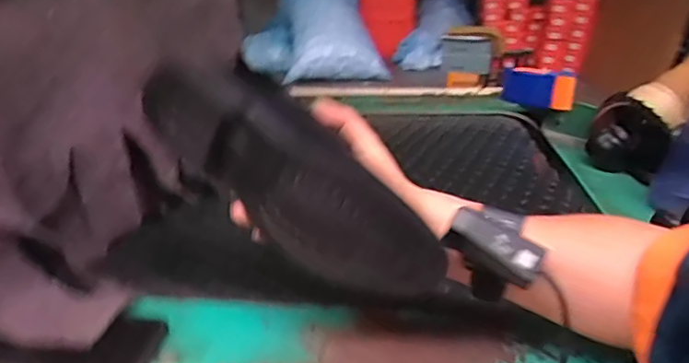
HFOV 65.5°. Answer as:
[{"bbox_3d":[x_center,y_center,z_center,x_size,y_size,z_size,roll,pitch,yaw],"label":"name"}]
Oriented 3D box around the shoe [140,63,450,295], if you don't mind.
[{"bbox_3d":[-0.032,-0.011,0.434,0.262,0.089,0.083,37,36,13],"label":"shoe"}]

